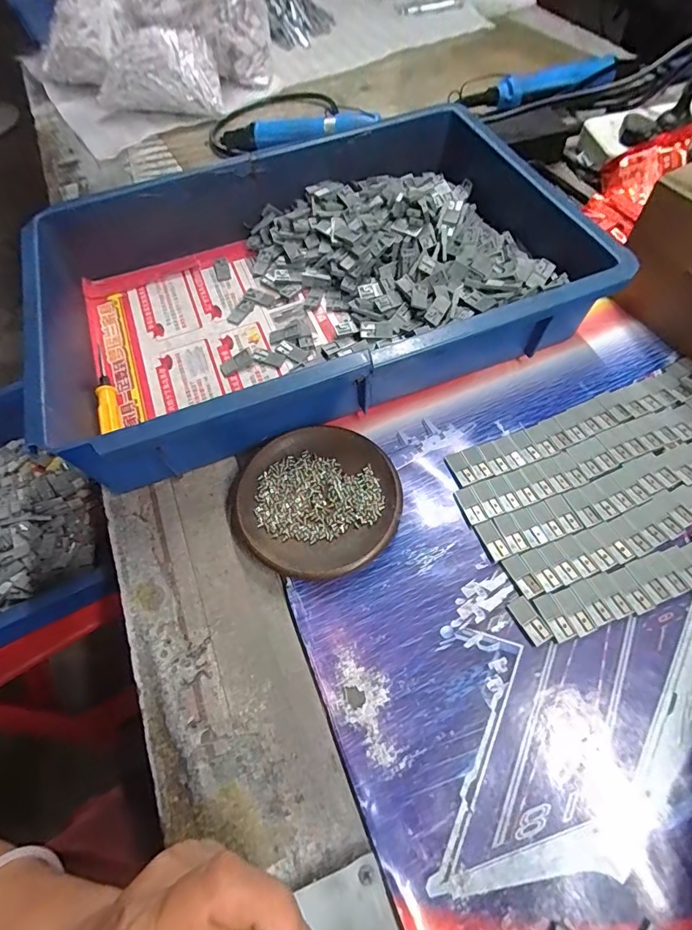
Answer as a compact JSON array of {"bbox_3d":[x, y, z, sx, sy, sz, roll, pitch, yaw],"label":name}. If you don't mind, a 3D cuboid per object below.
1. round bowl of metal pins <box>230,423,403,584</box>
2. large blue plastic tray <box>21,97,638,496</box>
[{"bbox_3d":[-0.018,0.025,0.313,0.109,0.020,0.112,-1,61,3],"label":"round bowl of metal pins"},{"bbox_3d":[-0.031,-0.168,0.385,0.436,0.076,0.298,-20,62,-8],"label":"large blue plastic tray"}]

